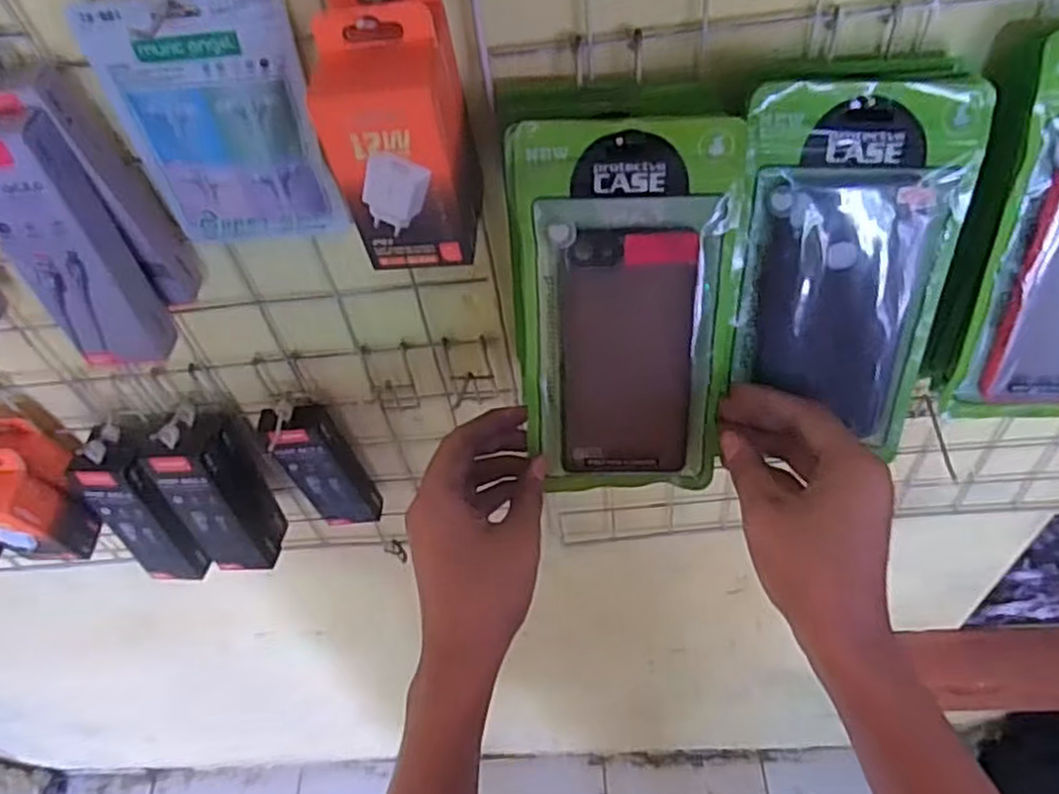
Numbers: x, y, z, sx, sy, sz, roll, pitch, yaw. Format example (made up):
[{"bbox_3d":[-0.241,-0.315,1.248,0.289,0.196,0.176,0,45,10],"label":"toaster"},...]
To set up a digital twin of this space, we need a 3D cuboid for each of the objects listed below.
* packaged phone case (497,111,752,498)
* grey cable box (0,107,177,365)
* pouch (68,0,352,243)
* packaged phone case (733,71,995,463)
[{"bbox_3d":[0.054,-0.041,0.402,0.117,0.207,0.011,-3,23,3],"label":"packaged phone case"},{"bbox_3d":[-0.258,-0.085,0.410,0.053,0.161,0.029,-9,50,-1],"label":"grey cable box"},{"bbox_3d":[-0.165,-0.145,0.406,0.100,0.141,0.018,-5,50,2],"label":"pouch"},{"bbox_3d":[0.164,-0.066,0.393,0.107,0.191,0.010,3,28,4],"label":"packaged phone case"}]

